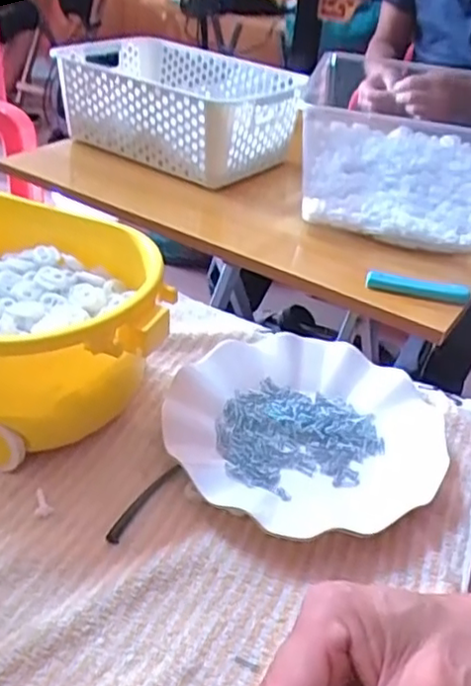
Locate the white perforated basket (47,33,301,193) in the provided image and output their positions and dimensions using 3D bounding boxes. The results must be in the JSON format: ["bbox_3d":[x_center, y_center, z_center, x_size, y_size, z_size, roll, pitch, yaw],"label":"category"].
[{"bbox_3d":[-0.080,-0.326,0.895,0.333,0.105,0.212,26,39,28],"label":"white perforated basket"}]

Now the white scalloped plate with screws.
[{"bbox_3d":[0.045,0.053,0.447,0.182,0.024,0.164,-4,35,-13],"label":"white scalloped plate with screws"}]

